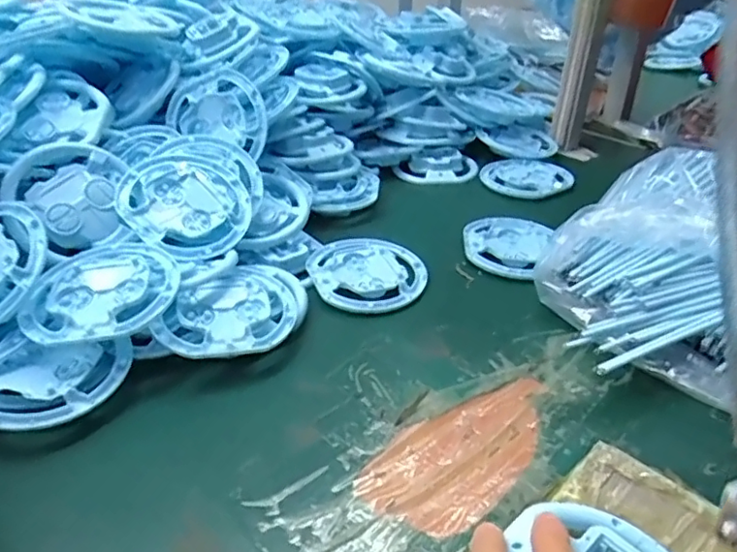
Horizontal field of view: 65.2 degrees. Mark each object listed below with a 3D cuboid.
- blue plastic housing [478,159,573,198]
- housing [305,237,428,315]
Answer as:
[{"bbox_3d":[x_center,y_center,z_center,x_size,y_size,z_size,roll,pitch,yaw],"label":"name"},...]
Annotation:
[{"bbox_3d":[0.187,-0.116,0.677,0.101,0.010,0.082,-10,35,-15],"label":"blue plastic housing"},{"bbox_3d":[0.000,-0.003,0.510,0.099,0.013,0.106,0,34,0],"label":"housing"}]

